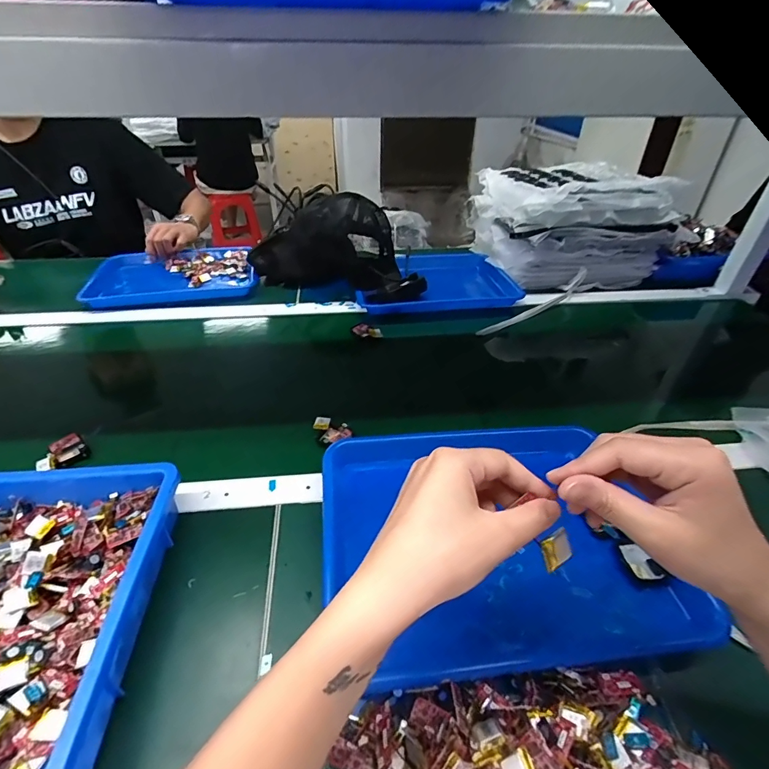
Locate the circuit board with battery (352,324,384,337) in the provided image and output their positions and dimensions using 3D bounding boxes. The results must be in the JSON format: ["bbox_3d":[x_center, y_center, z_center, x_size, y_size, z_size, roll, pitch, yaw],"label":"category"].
[{"bbox_3d":[-0.028,-0.092,0.715,0.053,0.013,0.023,6,38,7],"label":"circuit board with battery"}]

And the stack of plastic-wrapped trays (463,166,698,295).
[{"bbox_3d":[0.334,-0.299,0.788,0.229,0.163,0.314,-5,38,-8],"label":"stack of plastic-wrapped trays"}]

